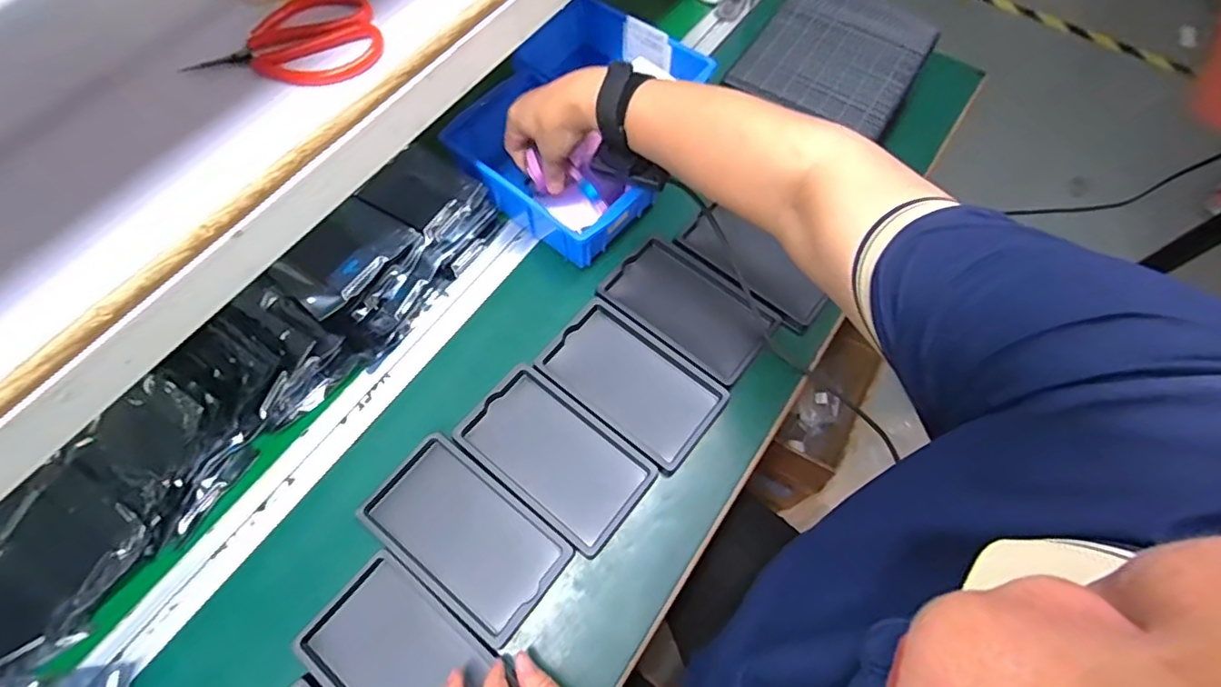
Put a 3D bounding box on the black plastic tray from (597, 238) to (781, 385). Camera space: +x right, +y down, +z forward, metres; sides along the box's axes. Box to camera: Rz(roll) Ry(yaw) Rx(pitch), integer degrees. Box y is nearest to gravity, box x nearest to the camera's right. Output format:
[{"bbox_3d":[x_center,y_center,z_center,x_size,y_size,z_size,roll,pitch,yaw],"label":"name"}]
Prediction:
[{"bbox_3d":[0.076,-0.037,0.555,0.156,0.016,0.092,36,70,16],"label":"black plastic tray"}]

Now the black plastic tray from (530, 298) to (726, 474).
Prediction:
[{"bbox_3d":[0.020,0.033,0.524,0.159,0.017,0.093,37,69,18],"label":"black plastic tray"}]

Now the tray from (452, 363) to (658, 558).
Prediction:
[{"bbox_3d":[-0.049,0.097,0.498,0.157,0.025,0.092,36,68,18],"label":"tray"}]

